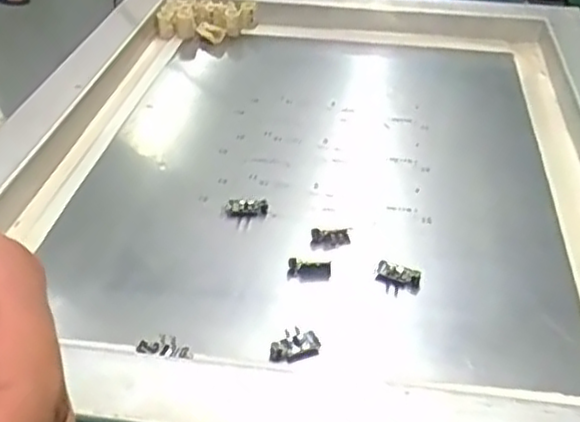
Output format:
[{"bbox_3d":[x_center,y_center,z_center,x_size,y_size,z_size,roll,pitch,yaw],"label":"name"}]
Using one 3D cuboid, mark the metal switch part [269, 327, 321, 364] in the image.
[{"bbox_3d":[0.002,0.064,0.342,0.025,0.017,0.007,-12,38,-21],"label":"metal switch part"}]

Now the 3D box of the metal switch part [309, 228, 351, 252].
[{"bbox_3d":[0.023,0.016,0.414,0.023,0.006,0.017,3,35,-1],"label":"metal switch part"}]

